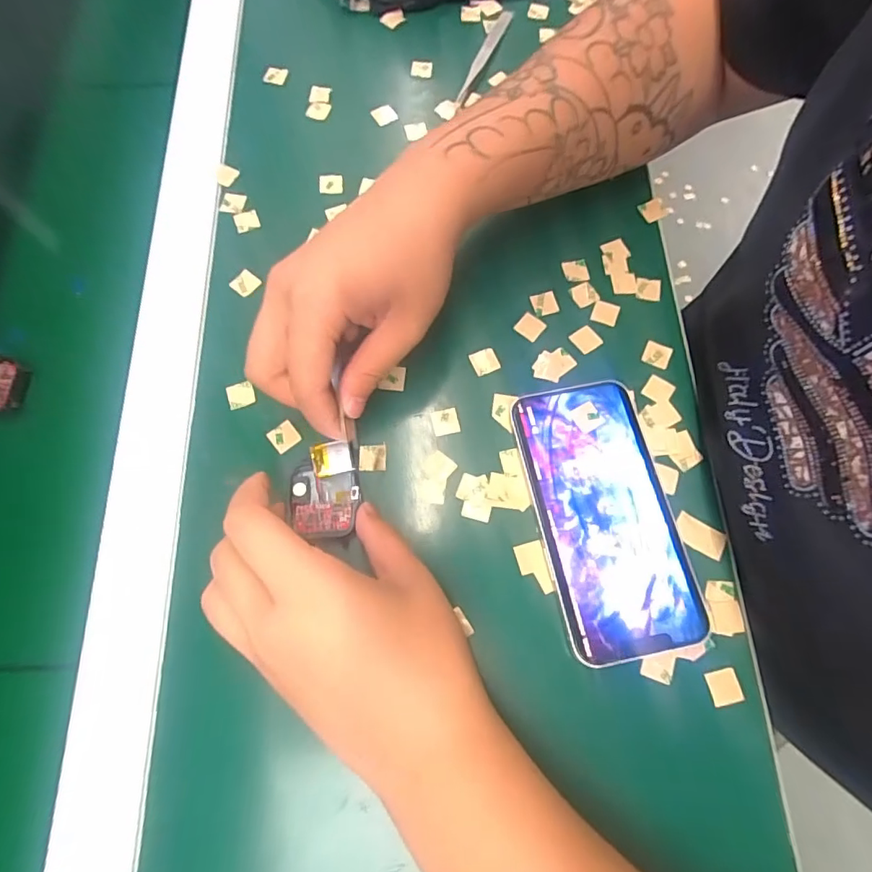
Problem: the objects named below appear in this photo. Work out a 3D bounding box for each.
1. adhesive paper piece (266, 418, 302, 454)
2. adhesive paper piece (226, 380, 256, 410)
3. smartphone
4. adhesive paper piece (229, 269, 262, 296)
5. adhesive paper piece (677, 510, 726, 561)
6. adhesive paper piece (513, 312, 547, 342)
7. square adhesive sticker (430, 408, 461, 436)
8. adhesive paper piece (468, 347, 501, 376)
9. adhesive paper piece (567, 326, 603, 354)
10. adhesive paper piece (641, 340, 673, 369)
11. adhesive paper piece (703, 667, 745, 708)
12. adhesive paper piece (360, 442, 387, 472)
[{"bbox_3d":[-0.087,0.000,0.293,0.016,0.004,0.016,-37,74,-11],"label":"adhesive paper piece"},{"bbox_3d":[-0.115,-0.025,0.301,0.016,0.004,0.015,-13,71,-3],"label":"adhesive paper piece"},{"bbox_3d":[0.090,0.040,0.275,0.072,0.009,0.143,-11,71,-2],"label":"smartphone"},{"bbox_3d":[-0.122,-0.098,0.328,0.015,0.004,0.015,38,76,13],"label":"adhesive paper piece"},{"bbox_3d":[0.143,0.053,0.276,0.026,0.004,0.016,29,81,15],"label":"adhesive paper piece"},{"bbox_3d":[0.059,-0.068,0.317,0.015,0.004,0.016,37,80,10],"label":"adhesive paper piece"},{"bbox_3d":[0.005,-0.009,0.295,0.015,0.004,0.016,-11,71,-3],"label":"square adhesive sticker"},{"bbox_3d":[0.029,-0.045,0.308,0.015,0.004,0.016,-23,72,-7],"label":"adhesive paper piece"},{"bbox_3d":[0.092,-0.060,0.312,0.015,0.004,0.016,-35,74,-10],"label":"adhesive paper piece"},{"bbox_3d":[0.134,-0.050,0.310,0.016,0.004,0.015,25,74,9],"label":"adhesive paper piece"},{"bbox_3d":[0.142,0.124,0.252,0.015,0.004,0.015,-15,67,1],"label":"adhesive paper piece"},{"bbox_3d":[-0.036,0.012,0.289,0.015,0.004,0.016,-2,71,1],"label":"adhesive paper piece"}]

